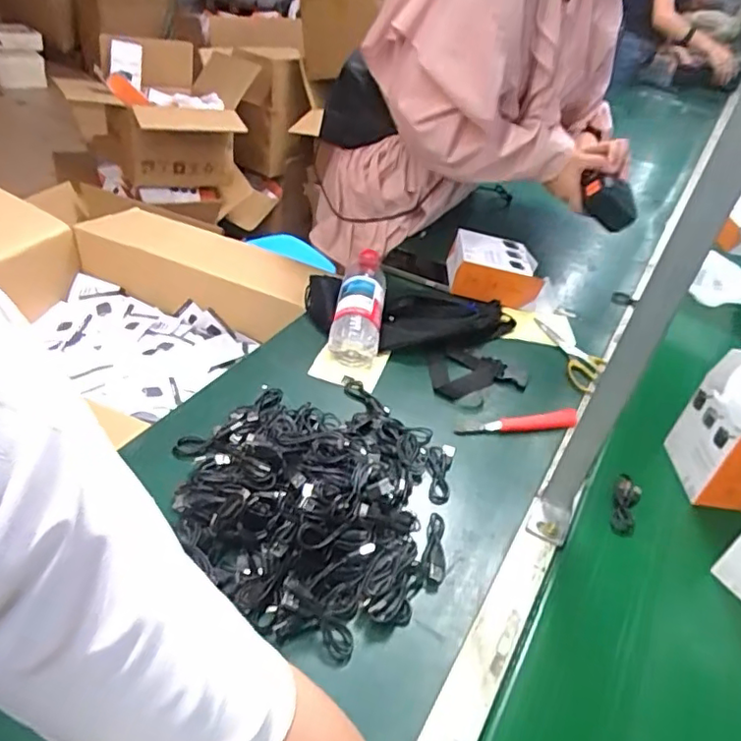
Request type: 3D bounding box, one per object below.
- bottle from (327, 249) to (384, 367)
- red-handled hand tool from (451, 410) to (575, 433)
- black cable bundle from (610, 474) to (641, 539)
[{"bbox_3d":[-0.014,-0.098,0.844,0.067,0.067,0.217,10,40,-2],"label":"bottle"},{"bbox_3d":[0.185,0.066,0.736,0.160,0.015,0.019,-3,42,-16],"label":"red-handled hand tool"},{"bbox_3d":[0.280,0.147,0.656,0.031,0.017,0.073,24,42,16],"label":"black cable bundle"}]

